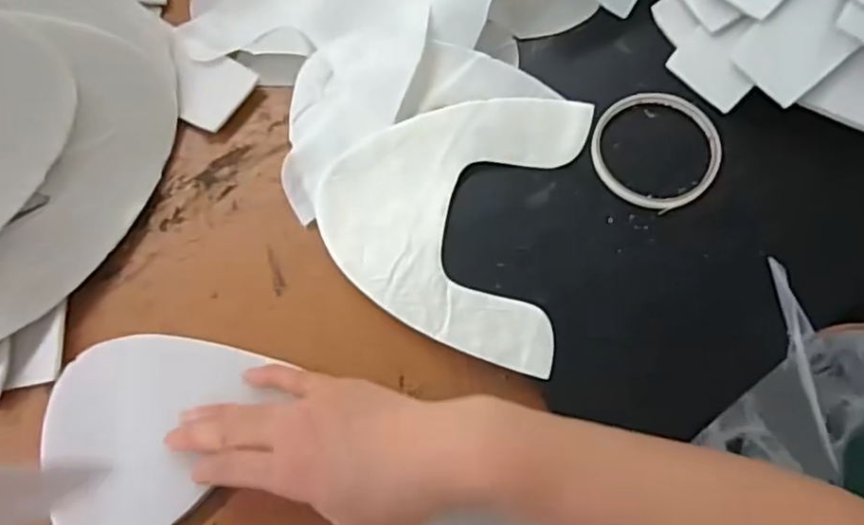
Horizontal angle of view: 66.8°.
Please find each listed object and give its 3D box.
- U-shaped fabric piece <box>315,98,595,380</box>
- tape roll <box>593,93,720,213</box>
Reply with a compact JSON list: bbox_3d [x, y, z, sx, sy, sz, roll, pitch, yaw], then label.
[{"bbox_3d":[0.008,-0.034,0.438,0.167,0.020,0.182,12,72,4],"label":"U-shaped fabric piece"},{"bbox_3d":[0.154,-0.077,0.449,0.086,0.008,0.085,0,71,0],"label":"tape roll"}]

